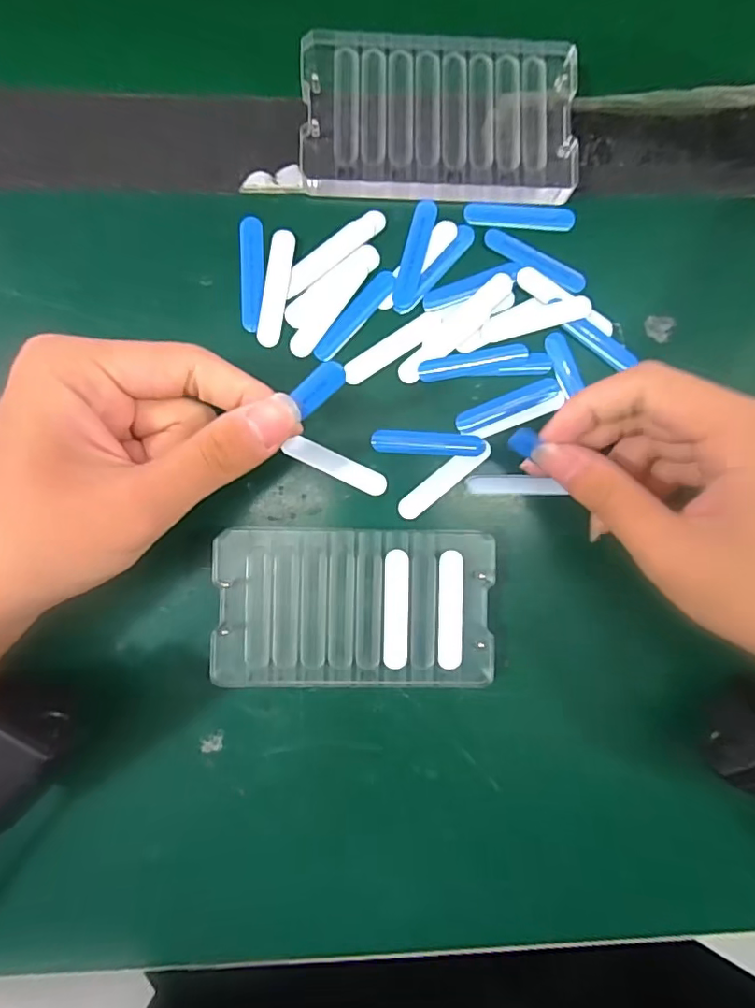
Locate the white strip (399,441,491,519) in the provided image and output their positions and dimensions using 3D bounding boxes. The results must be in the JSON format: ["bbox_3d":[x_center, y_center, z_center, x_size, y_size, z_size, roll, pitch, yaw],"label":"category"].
[{"bbox_3d":[0.031,-0.011,0.242,0.050,0.004,0.010,-39,91,-3],"label":"white strip"}]

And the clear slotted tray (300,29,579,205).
[{"bbox_3d":[0.028,-0.175,0.241,0.122,0.011,0.067,1,89,-3],"label":"clear slotted tray"}]

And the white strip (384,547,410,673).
[{"bbox_3d":[0.008,0.046,0.230,0.011,0.004,0.050,1,89,-3],"label":"white strip"}]

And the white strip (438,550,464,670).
[{"bbox_3d":[0.032,0.046,0.232,0.011,0.004,0.050,1,89,-3],"label":"white strip"}]

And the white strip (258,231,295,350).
[{"bbox_3d":[-0.046,-0.096,0.240,0.011,0.004,0.050,9,89,-2],"label":"white strip"}]

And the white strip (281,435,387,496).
[{"bbox_3d":[-0.018,-0.017,0.241,0.046,0.004,0.010,26,88,-2],"label":"white strip"}]

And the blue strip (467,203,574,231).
[{"bbox_3d":[0.066,-0.132,0.245,0.050,0.004,0.012,0,89,-3],"label":"blue strip"}]

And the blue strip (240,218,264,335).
[{"bbox_3d":[-0.057,-0.104,0.241,0.010,0.004,0.050,0,89,-3],"label":"blue strip"}]

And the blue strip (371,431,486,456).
[{"bbox_3d":[0.023,-0.028,0.243,0.050,0.004,0.010,3,89,-3],"label":"blue strip"}]

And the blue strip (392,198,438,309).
[{"bbox_3d":[0.017,-0.114,0.243,0.011,0.004,0.049,14,89,-2],"label":"blue strip"}]

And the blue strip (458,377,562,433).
[{"bbox_3d":[0.057,-0.045,0.244,0.045,0.004,0.010,-23,90,-3],"label":"blue strip"}]

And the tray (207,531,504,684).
[{"bbox_3d":[-0.010,0.045,0.237,0.120,0.012,0.067,1,89,-3],"label":"tray"}]

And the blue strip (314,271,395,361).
[{"bbox_3d":[-0.011,-0.086,0.241,0.011,0.004,0.049,42,88,-1],"label":"blue strip"}]

